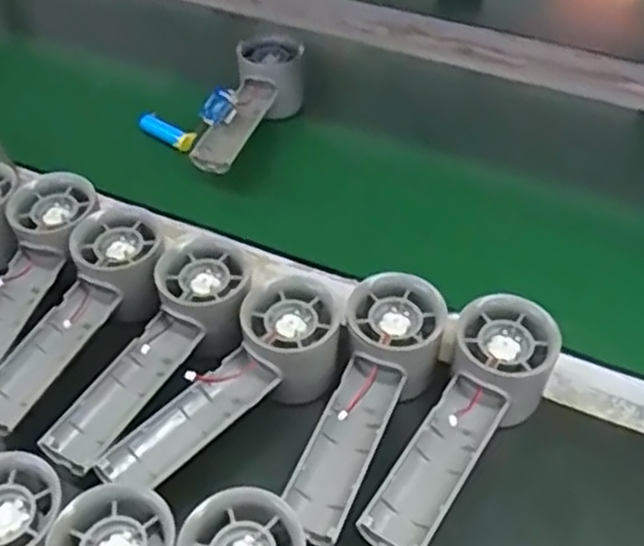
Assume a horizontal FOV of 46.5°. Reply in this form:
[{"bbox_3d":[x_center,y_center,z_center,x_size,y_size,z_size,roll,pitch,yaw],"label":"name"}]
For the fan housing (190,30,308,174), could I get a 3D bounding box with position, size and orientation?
[{"bbox_3d":[-0.056,-0.146,0.630,0.056,0.040,0.168,14,46,11],"label":"fan housing"}]

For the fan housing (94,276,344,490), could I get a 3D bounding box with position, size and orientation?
[{"bbox_3d":[-0.054,0.068,0.430,0.152,0.046,0.054,-40,58,-19],"label":"fan housing"}]

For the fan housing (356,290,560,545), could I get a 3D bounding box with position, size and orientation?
[{"bbox_3d":[0.075,0.088,0.415,0.053,0.050,0.156,28,65,23],"label":"fan housing"}]

